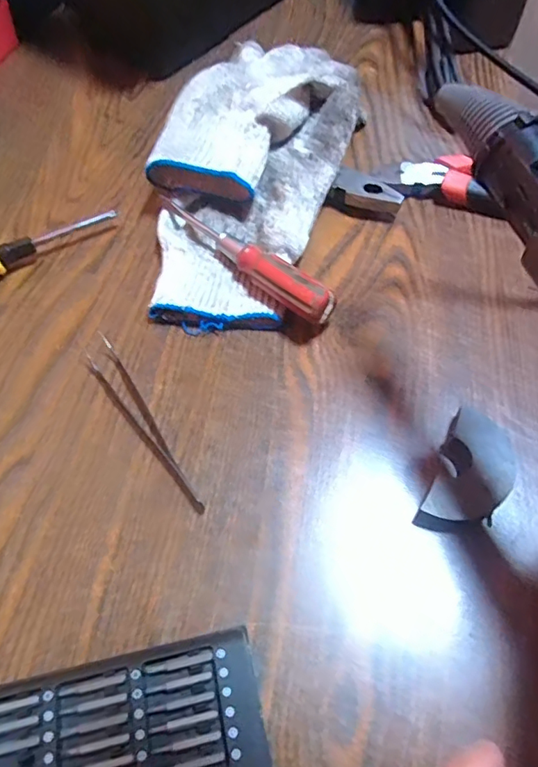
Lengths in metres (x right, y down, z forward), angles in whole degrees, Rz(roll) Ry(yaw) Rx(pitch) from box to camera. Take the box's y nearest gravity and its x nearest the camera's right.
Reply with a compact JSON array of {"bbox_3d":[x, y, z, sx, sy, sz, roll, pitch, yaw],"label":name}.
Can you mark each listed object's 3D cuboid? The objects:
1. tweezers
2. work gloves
[{"bbox_3d":[-0.069,0.021,0.280,0.016,0.007,0.115,-29,65,-15],"label":"tweezers"},{"bbox_3d":[-0.014,-0.148,0.346,0.122,0.054,0.245,18,63,10],"label":"work gloves"}]

